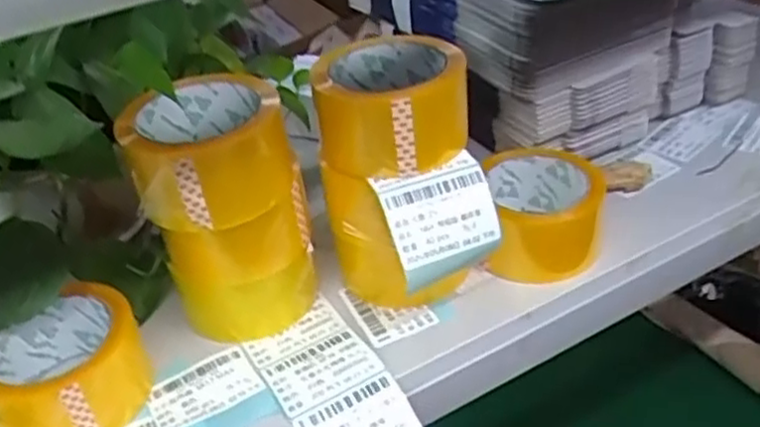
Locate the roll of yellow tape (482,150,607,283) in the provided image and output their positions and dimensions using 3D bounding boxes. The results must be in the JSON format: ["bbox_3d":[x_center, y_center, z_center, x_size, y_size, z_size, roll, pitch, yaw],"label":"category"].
[{"bbox_3d":[0.119,0.003,0.536,0.084,0.062,0.090,-1,36,8],"label":"roll of yellow tape"}]

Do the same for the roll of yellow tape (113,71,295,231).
[{"bbox_3d":[-0.107,-0.040,0.444,0.085,0.063,0.093,-4,36,3],"label":"roll of yellow tape"}]

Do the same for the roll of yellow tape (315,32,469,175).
[{"bbox_3d":[0.009,-0.071,0.469,0.088,0.062,0.088,-4,36,3],"label":"roll of yellow tape"}]

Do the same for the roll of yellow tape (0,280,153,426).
[{"bbox_3d":[-0.201,0.099,0.459,0.097,0.056,0.091,-4,36,3],"label":"roll of yellow tape"}]

